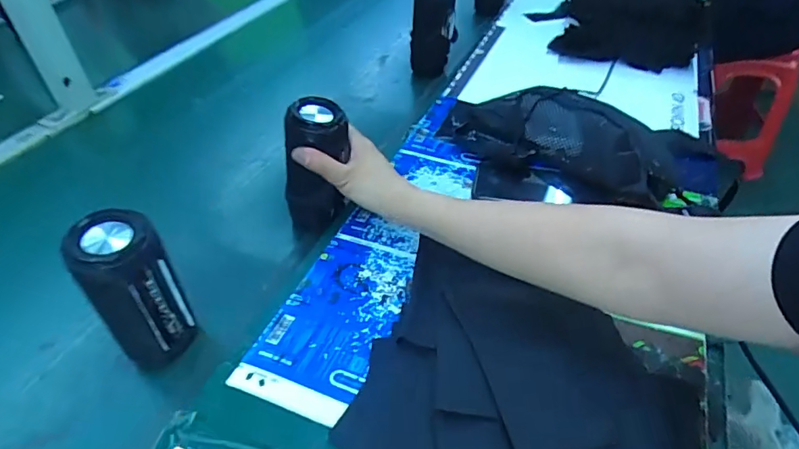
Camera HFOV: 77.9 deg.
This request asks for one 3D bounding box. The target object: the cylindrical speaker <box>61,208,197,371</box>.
[{"bbox_3d":[-0.214,0.060,0.407,0.053,0.143,0.063,32,53,33],"label":"cylindrical speaker"}]

